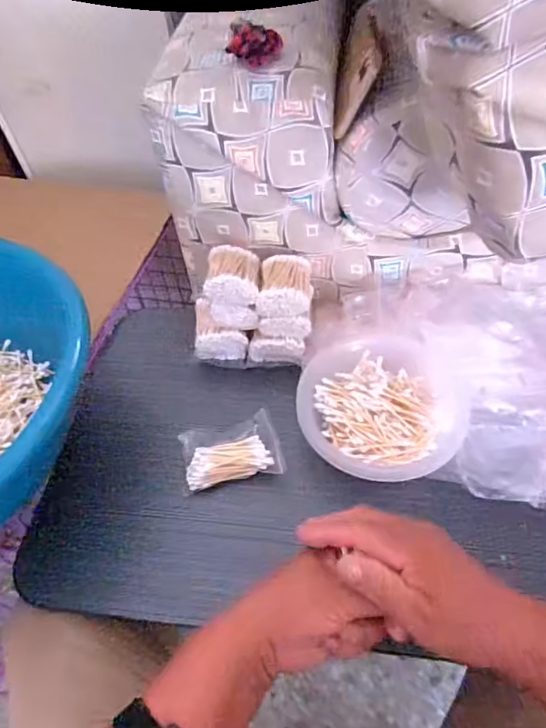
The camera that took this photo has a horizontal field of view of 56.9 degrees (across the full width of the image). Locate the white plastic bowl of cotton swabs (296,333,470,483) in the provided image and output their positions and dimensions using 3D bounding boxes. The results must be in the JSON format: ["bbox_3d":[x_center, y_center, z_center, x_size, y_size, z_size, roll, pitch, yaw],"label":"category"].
[{"bbox_3d":[0.116,0.045,0.541,0.171,0.044,0.161,-3,52,3],"label":"white plastic bowl of cotton swabs"}]

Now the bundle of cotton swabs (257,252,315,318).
[{"bbox_3d":[0.015,-0.091,0.579,0.059,0.036,0.075,0,52,5],"label":"bundle of cotton swabs"}]

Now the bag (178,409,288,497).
[{"bbox_3d":[-0.046,0.096,0.541,0.103,0.021,0.071,-13,52,-5],"label":"bag"}]

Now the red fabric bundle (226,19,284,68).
[{"bbox_3d":[-0.017,-0.301,0.470,0.044,0.028,0.036,11,54,13],"label":"red fabric bundle"}]

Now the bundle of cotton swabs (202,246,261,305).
[{"bbox_3d":[-0.045,-0.095,0.585,0.061,0.061,0.073,-4,52,2],"label":"bundle of cotton swabs"}]

